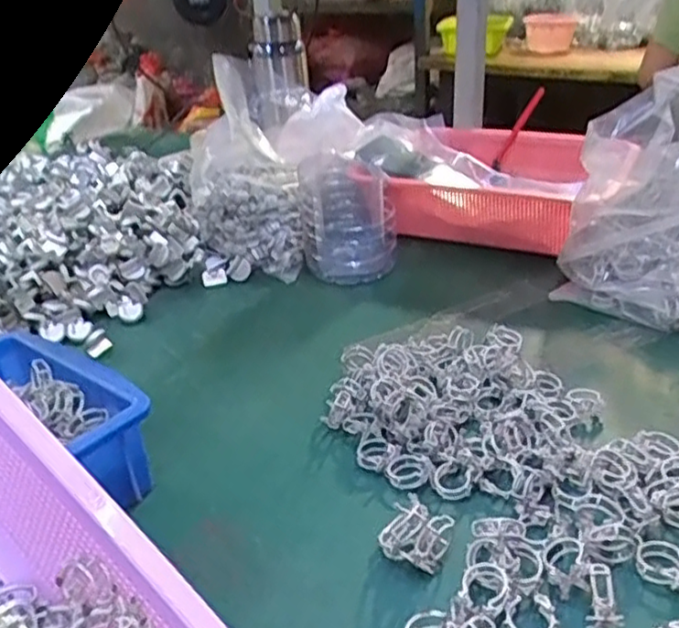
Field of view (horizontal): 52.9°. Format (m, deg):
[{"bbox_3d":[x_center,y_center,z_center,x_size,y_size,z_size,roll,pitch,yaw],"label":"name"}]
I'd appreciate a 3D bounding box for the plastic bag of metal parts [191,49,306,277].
[{"bbox_3d":[-0.105,-0.157,0.758,0.120,0.204,0.145,-6,28,-3],"label":"plastic bag of metal parts"}]

